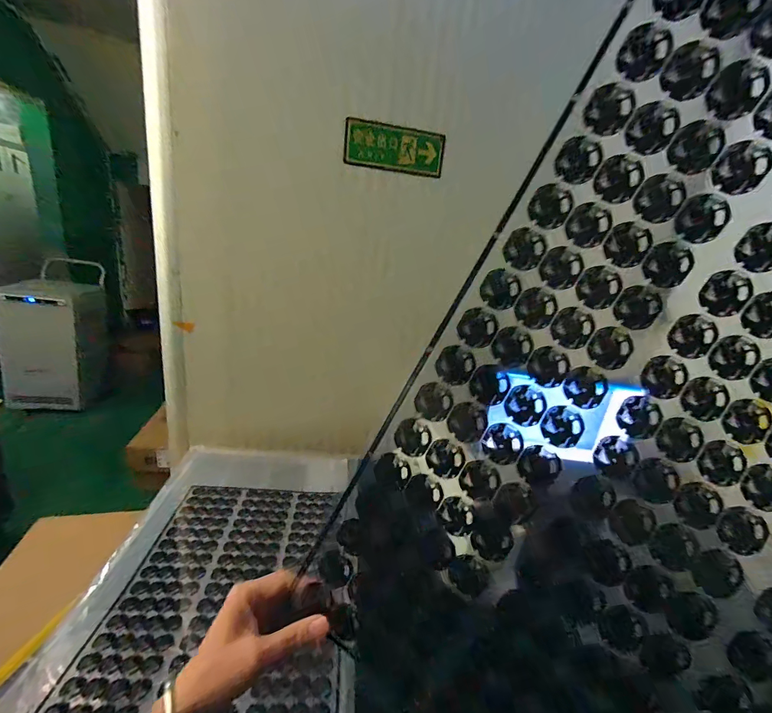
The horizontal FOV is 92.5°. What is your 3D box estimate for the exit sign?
[{"bbox_3d":[0.026,-0.587,1.040,0.280,0.110,0.011,3,22,-12],"label":"exit sign"}]

